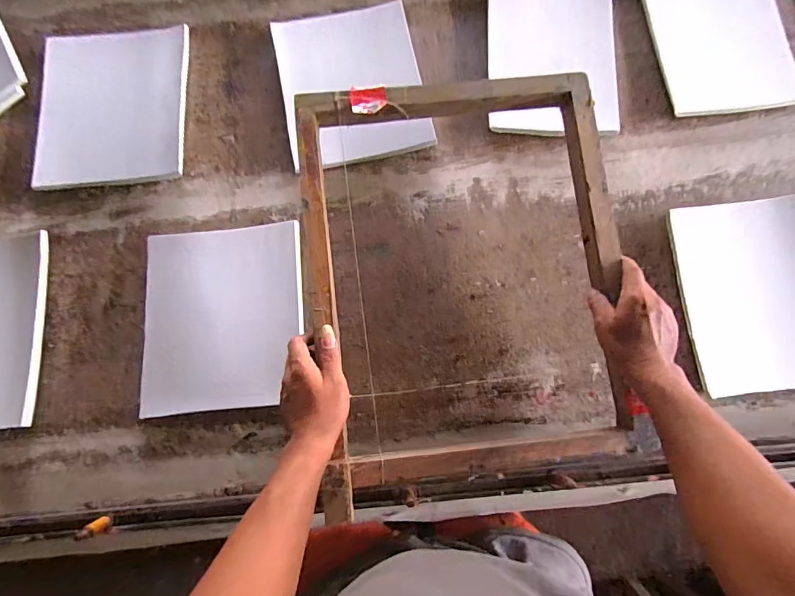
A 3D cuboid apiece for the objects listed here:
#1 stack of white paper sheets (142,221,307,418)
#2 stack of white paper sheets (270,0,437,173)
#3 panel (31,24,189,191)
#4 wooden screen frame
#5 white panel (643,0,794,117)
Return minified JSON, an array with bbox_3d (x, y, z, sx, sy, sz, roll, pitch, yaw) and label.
[{"bbox_3d":[-0.249,0.028,0.642,0.221,0.013,0.256,-4,83,-6],"label":"stack of white paper sheets"},{"bbox_3d":[-0.078,-0.367,0.724,0.226,0.037,0.213,-12,76,-2],"label":"stack of white paper sheets"},{"bbox_3d":[-0.458,-0.305,0.716,0.237,0.033,0.268,-5,76,-1],"label":"panel"},{"bbox_3d":[0.086,-0.028,0.564,0.390,0.040,0.524,-6,82,-3],"label":"wooden screen frame"},{"bbox_3d":[0.522,-0.422,0.722,0.195,0.016,0.259,-8,82,4],"label":"white panel"}]

